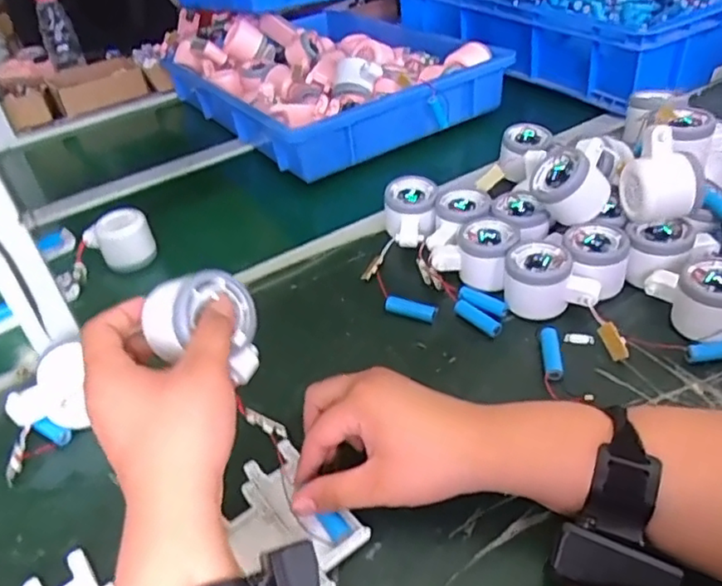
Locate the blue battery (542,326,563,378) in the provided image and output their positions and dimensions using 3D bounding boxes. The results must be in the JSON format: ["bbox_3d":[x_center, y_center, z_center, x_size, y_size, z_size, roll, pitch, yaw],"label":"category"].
[{"bbox_3d":[0.162,0.051,0.519,0.013,0.012,0.054,-1,38,11],"label":"blue battery"}]

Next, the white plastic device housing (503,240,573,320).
[{"bbox_3d":[0.161,-0.015,0.567,0.056,0.045,0.054,3,39,15],"label":"white plastic device housing"}]

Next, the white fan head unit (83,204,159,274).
[{"bbox_3d":[-0.283,-0.062,0.718,0.075,0.058,0.054,-20,39,-14],"label":"white fan head unit"}]

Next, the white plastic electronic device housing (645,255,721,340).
[{"bbox_3d":[0.293,0.000,0.521,0.066,0.047,0.085,-17,39,-11],"label":"white plastic electronic device housing"}]

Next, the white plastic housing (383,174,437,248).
[{"bbox_3d":[0.053,-0.088,0.673,0.056,0.046,0.076,1,41,10],"label":"white plastic housing"}]

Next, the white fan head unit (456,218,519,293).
[{"bbox_3d":[0.124,-0.040,0.604,0.059,0.042,0.068,0,38,11],"label":"white fan head unit"}]

